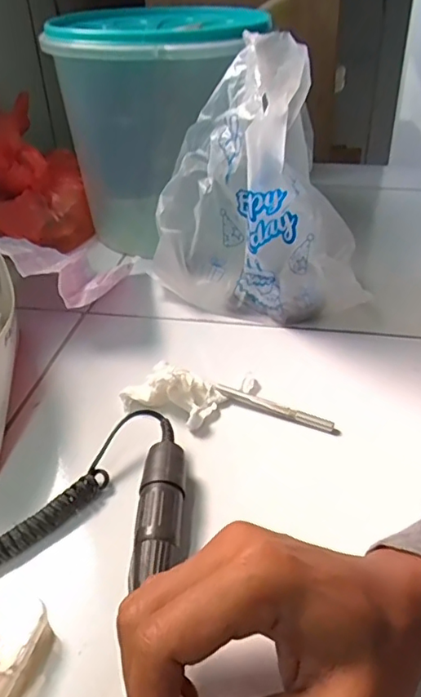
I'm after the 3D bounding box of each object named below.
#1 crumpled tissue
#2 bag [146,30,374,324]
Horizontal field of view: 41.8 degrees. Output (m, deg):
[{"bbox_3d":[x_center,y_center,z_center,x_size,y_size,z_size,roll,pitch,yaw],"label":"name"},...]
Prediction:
[{"bbox_3d":[-0.030,0.031,0.436,0.068,0.030,0.045,17,40,25],"label":"crumpled tissue"},{"bbox_3d":[0.047,-0.146,0.511,0.201,0.231,0.131,2,35,5],"label":"bag"}]

